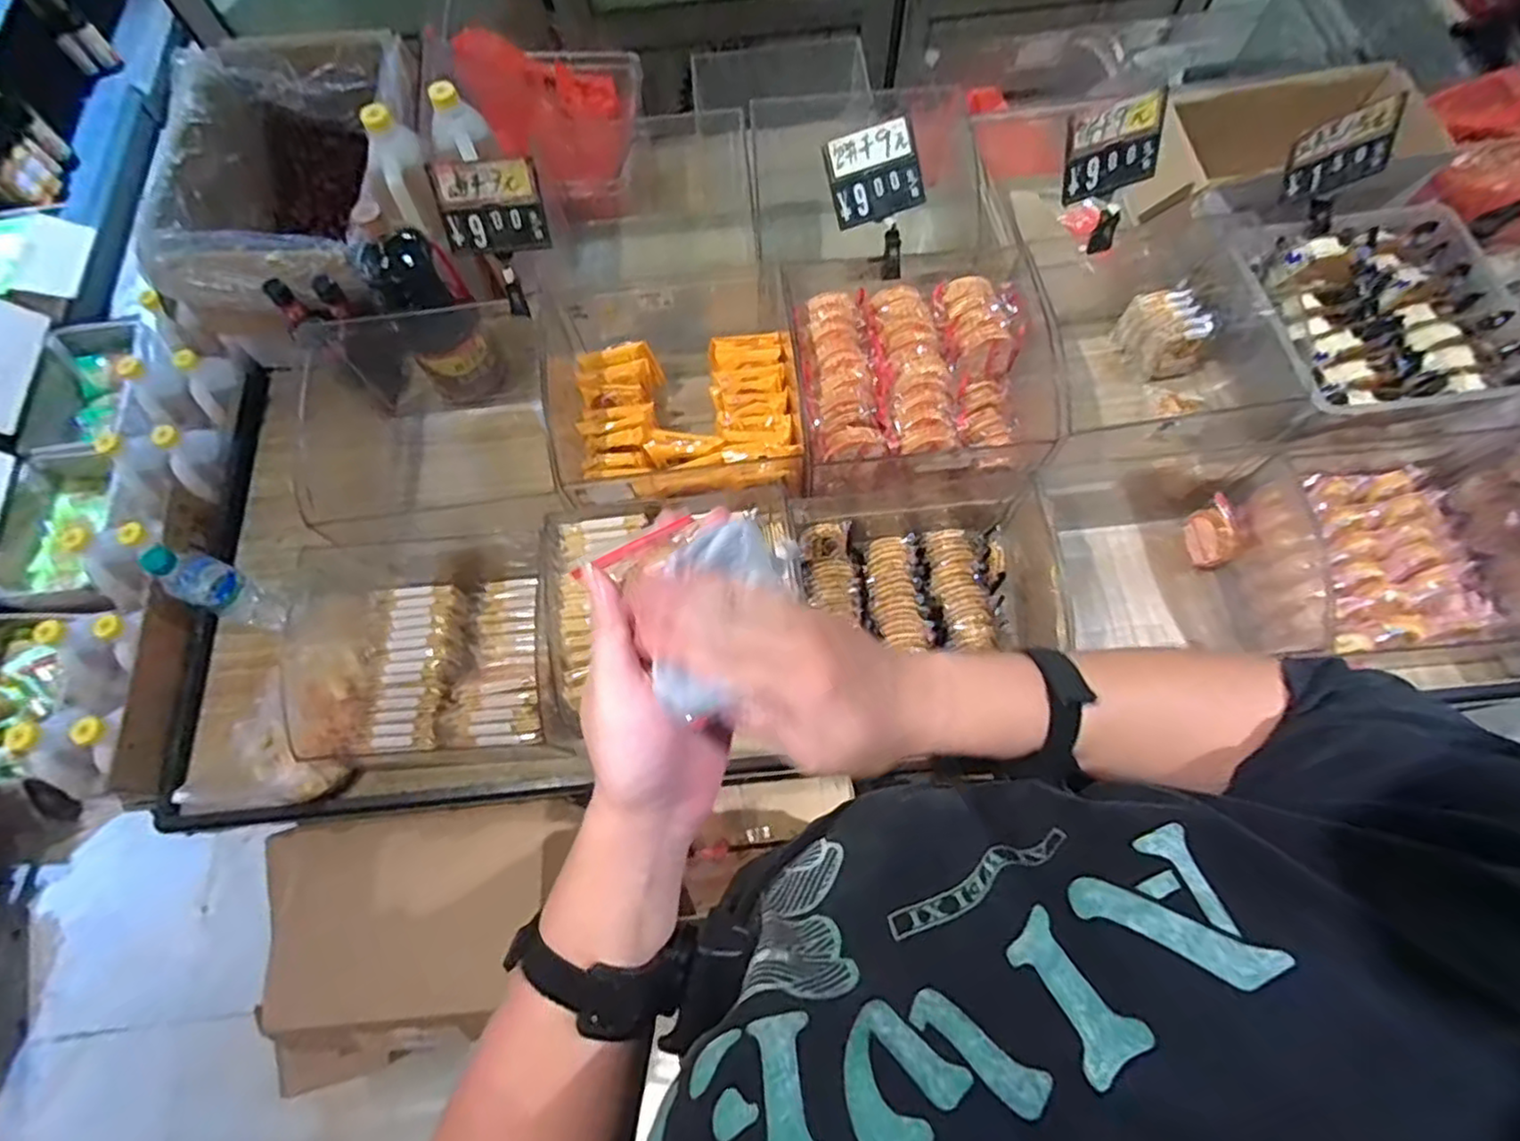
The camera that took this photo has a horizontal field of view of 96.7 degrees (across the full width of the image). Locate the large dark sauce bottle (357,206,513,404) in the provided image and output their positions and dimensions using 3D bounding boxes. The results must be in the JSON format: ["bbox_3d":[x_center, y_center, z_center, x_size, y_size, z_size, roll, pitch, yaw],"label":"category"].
[{"bbox_3d":[-0.449,-0.361,0.905,0.109,0.279,0.138,-32,72,-10],"label":"large dark sauce bottle"}]

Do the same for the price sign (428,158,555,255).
[{"bbox_3d":[-0.295,-0.397,0.744,0.110,0.094,0.014,-9,47,-6],"label":"price sign"}]

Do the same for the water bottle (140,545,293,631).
[{"bbox_3d":[-0.726,0.023,0.901,0.053,0.225,0.059,19,71,9],"label":"water bottle"}]

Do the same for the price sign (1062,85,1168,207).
[{"bbox_3d":[0.405,-0.484,0.774,0.101,0.096,0.016,-14,45,8],"label":"price sign"}]

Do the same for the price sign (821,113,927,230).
[{"bbox_3d":[0.136,-0.475,0.813,0.104,0.013,0.101,-17,113,9],"label":"price sign"}]

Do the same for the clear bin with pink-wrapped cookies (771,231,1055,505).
[{"bbox_3d":[0.197,-0.281,0.872,0.310,0.120,0.323,-5,69,0],"label":"clear bin with pink-wrapped cookies"}]

